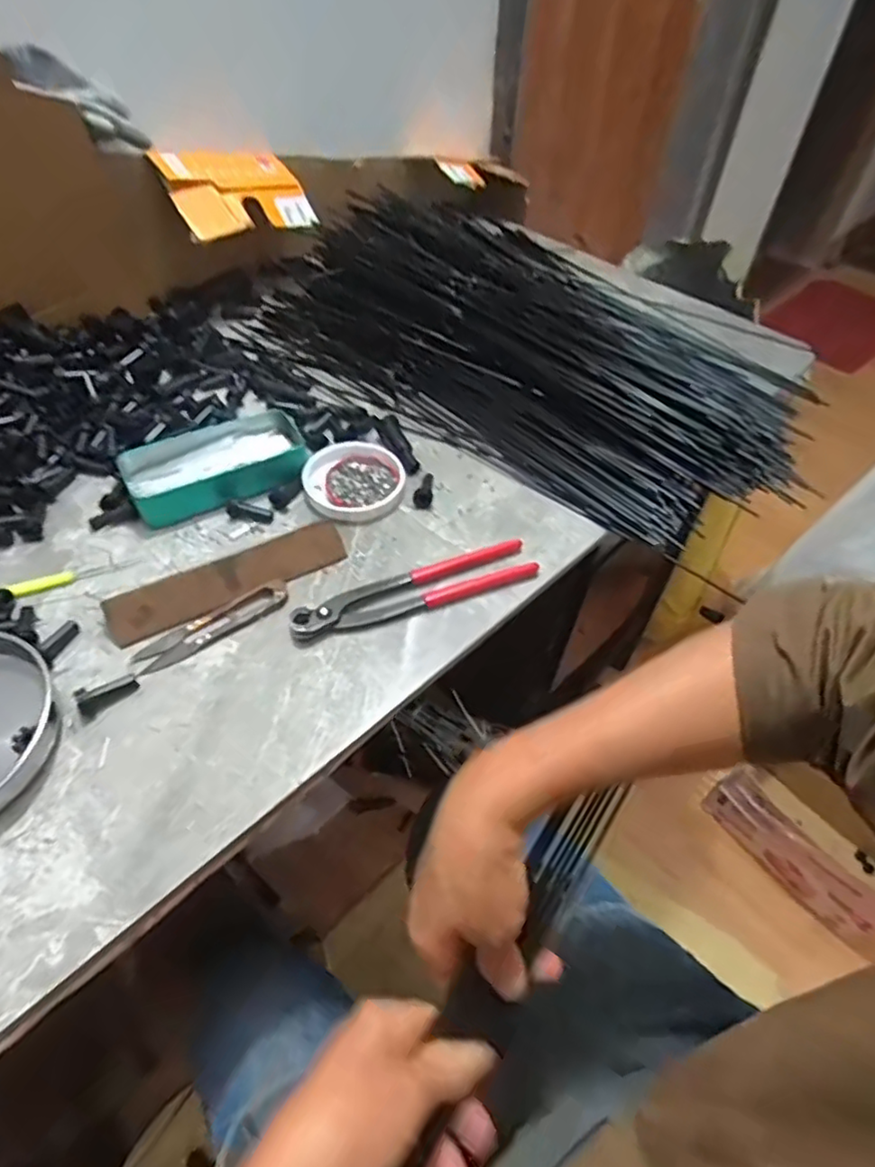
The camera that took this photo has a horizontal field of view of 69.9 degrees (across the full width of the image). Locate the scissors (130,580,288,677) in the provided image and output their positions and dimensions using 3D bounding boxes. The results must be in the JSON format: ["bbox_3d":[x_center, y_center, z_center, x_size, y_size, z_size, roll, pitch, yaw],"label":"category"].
[{"bbox_3d":[-0.164,0.030,0.460,0.115,0.011,0.026,-31,58,-24],"label":"scissors"}]

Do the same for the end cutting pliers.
[{"bbox_3d":[-0.017,0.003,0.484,0.195,0.013,0.045,-17,53,-16],"label":"end cutting pliers"}]

